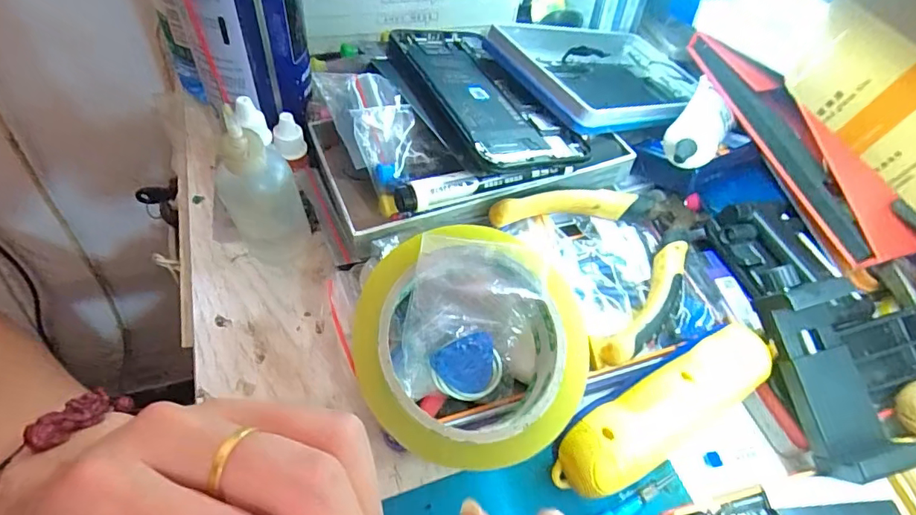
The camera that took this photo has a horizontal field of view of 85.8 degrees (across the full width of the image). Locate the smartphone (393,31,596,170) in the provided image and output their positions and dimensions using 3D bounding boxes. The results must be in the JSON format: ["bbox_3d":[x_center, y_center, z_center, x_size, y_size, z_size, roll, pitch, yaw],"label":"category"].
[{"bbox_3d":[0.016,-0.097,0.292,0.074,0.012,0.138,-18,61,-32],"label":"smartphone"}]

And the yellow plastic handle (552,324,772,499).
[{"bbox_3d":[0.096,0.071,0.230,0.117,0.027,0.033,-23,60,-23],"label":"yellow plastic handle"}]

